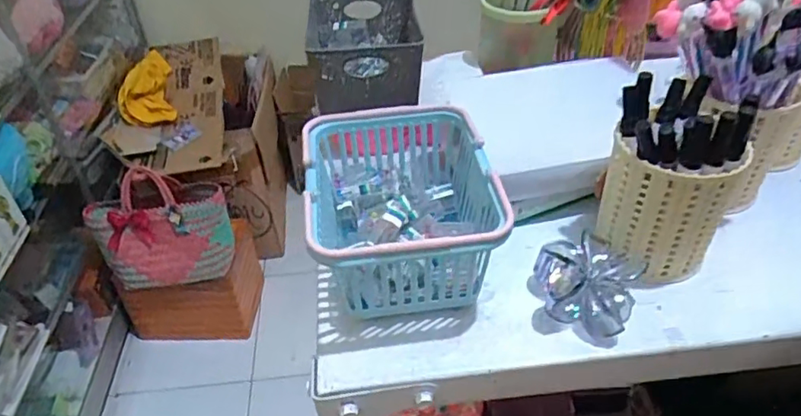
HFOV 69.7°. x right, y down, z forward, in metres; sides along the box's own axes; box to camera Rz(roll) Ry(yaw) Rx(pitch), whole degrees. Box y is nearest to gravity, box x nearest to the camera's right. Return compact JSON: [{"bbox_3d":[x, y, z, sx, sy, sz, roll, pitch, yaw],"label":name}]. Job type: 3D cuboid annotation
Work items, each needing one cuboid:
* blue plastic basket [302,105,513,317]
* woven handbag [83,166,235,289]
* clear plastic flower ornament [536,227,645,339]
[{"bbox_3d":[0.000,0.002,0.419,0.123,0.079,0.155,-7,41,-5],"label":"blue plastic basket"},{"bbox_3d":[-0.608,0.061,1.468,0.332,0.279,0.114,-9,41,-8],"label":"woven handbag"},{"bbox_3d":[0.130,0.049,0.403,0.068,0.036,0.071,13,43,18],"label":"clear plastic flower ornament"}]

